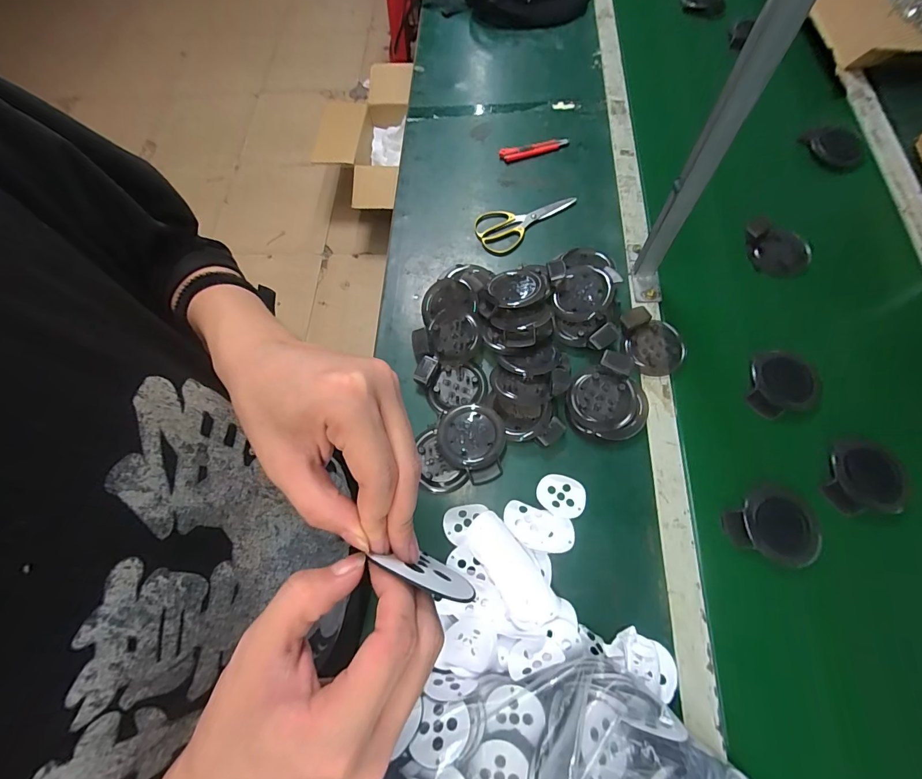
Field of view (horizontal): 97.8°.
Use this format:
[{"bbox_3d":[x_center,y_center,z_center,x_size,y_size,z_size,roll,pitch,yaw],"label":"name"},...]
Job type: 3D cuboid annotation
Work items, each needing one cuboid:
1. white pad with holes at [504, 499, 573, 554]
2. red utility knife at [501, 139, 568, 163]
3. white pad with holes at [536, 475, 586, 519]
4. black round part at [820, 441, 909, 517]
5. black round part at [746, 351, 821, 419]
[{"bbox_3d":[0.097,0.175,0.504,0.088,0.015,0.047,16,70,9],"label":"white pad with holes"},{"bbox_3d":[0.139,-0.455,0.761,0.128,0.012,0.028,-8,68,0],"label":"red utility knife"},{"bbox_3d":[0.129,0.137,0.519,0.060,0.012,0.048,17,70,10],"label":"white pad with holes"},{"bbox_3d":[0.509,0.115,0.507,0.064,0.045,0.097,35,74,15],"label":"black round part"},{"bbox_3d":[0.450,-0.004,0.562,0.077,0.028,0.095,14,69,22],"label":"black round part"}]

